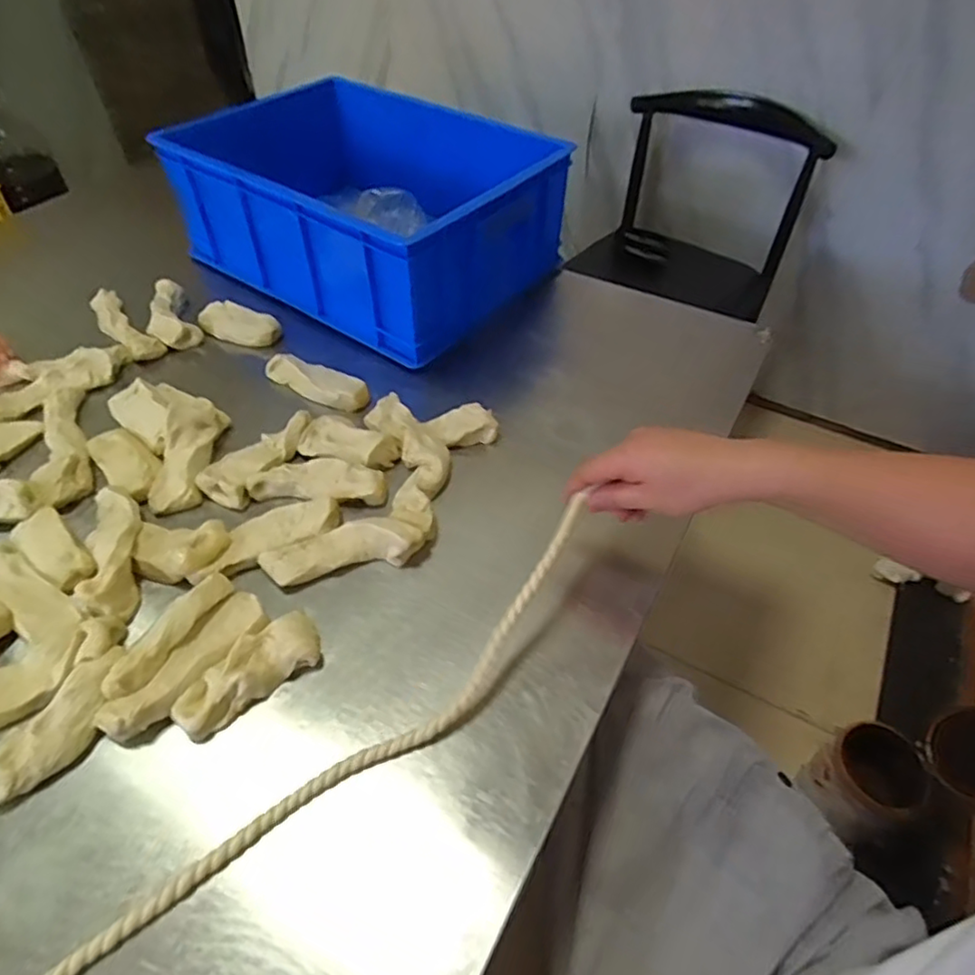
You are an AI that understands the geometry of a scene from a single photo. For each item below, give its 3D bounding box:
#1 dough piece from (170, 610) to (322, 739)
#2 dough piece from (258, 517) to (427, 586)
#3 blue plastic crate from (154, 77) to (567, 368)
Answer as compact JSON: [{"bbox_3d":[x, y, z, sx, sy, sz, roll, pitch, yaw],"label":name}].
[{"bbox_3d":[-0.197,0.152,0.526,0.120,0.028,0.049,-31,55,-24],"label":"dough piece"},{"bbox_3d":[-0.137,0.059,0.600,0.147,0.036,0.039,-12,50,-10],"label":"dough piece"},{"bbox_3d":[-0.187,-0.424,0.938,0.536,0.176,0.343,29,53,22],"label":"blue plastic crate"}]

